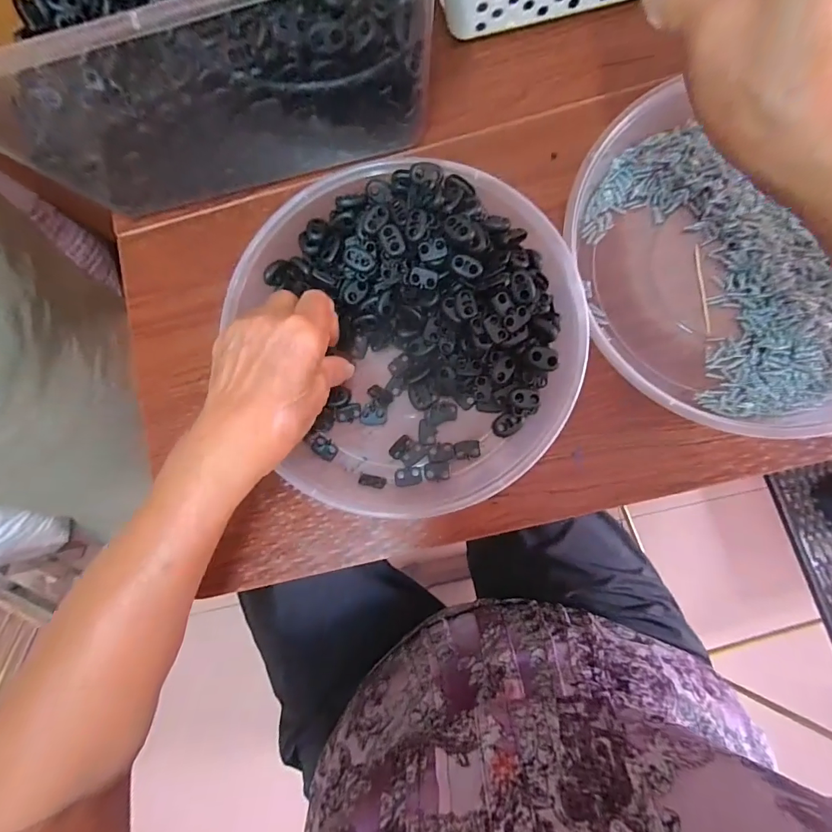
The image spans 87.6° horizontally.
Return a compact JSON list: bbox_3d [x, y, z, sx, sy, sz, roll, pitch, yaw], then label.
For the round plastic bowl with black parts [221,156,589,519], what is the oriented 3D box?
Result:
[{"bbox_3d":[-0.009,-0.051,0.287,0.221,0.046,0.218,-1,84,6],"label":"round plastic bowl with black parts"}]

